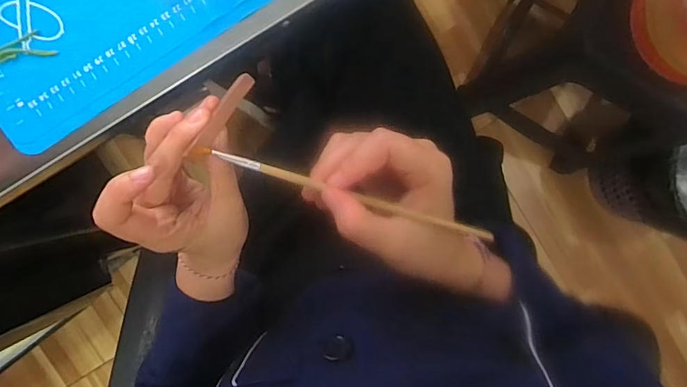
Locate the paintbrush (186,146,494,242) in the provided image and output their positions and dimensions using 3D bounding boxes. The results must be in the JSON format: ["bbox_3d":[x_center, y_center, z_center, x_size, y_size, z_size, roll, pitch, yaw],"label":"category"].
[{"bbox_3d":[-0.002,-0.001,0.229,0.160,0.009,0.005,17,92,2],"label":"paintbrush"}]

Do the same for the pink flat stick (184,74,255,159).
[{"bbox_3d":[-0.066,-0.046,0.240,0.009,0.007,0.054,28,67,-3],"label":"pink flat stick"}]

